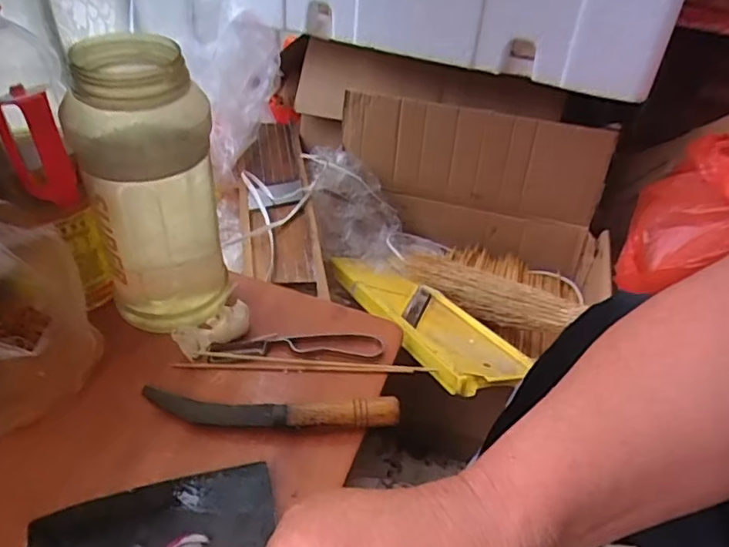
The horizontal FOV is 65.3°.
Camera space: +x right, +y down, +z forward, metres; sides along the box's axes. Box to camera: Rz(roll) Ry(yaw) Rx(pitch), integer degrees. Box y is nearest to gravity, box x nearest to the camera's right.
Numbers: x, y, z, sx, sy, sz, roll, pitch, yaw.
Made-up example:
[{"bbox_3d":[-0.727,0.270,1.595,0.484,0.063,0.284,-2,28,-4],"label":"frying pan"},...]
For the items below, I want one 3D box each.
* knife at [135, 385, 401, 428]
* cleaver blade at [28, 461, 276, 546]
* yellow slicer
[{"bbox_3d":[-0.082,0.116,0.486,0.220,0.021,0.032,5,40,2],"label":"knife"},{"bbox_3d":[-0.151,0.188,0.408,0.168,0.008,0.082,-9,42,-14],"label":"cleaver blade"},{"bbox_3d":[0.065,0.041,0.685,0.114,0.033,0.335,-14,26,-20],"label":"yellow slicer"}]

